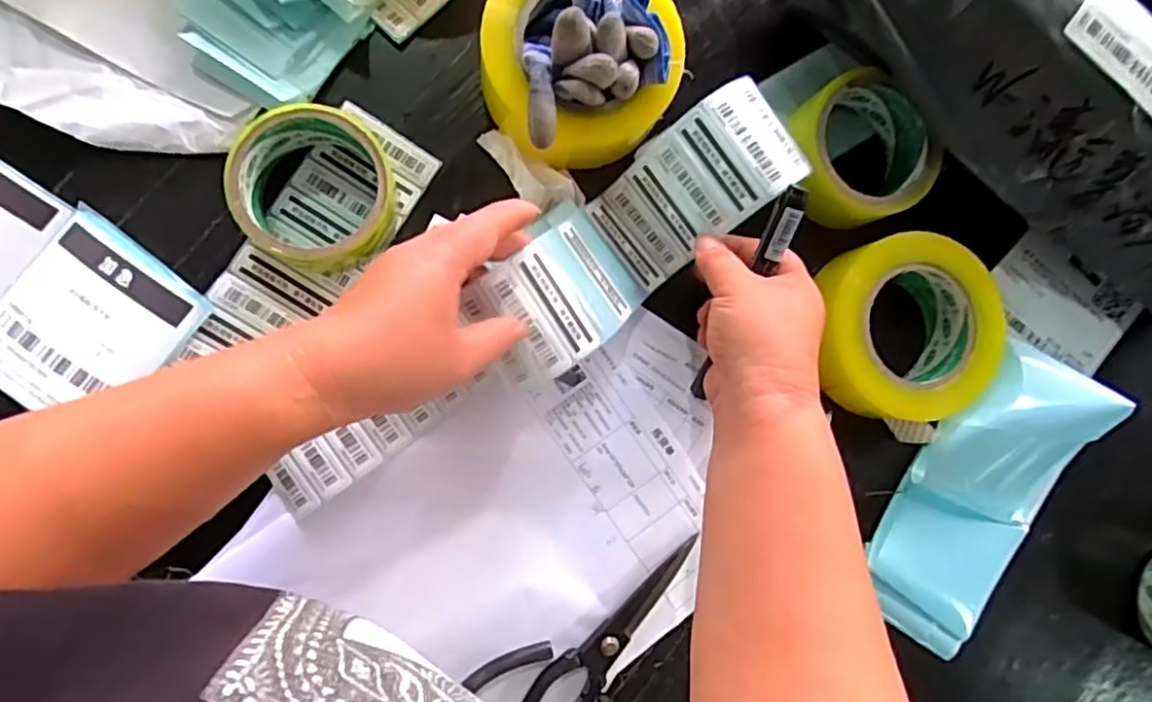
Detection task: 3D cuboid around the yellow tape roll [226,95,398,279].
[{"bbox_3d":[-0.154,-0.094,0.393,0.087,0.046,0.095,0,89,-10],"label":"yellow tape roll"}]

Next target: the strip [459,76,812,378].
[{"bbox_3d":[0.041,-0.076,0.407,0.220,0.065,0.077,-40,94,-10],"label":"strip"}]

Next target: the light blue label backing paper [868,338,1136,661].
[{"bbox_3d":[0.291,0.111,0.441,0.128,0.072,0.209,23,85,-9],"label":"light blue label backing paper"}]

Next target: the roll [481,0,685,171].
[{"bbox_3d":[0.002,-0.186,0.419,0.121,0.057,0.121,0,89,-10],"label":"roll"}]

